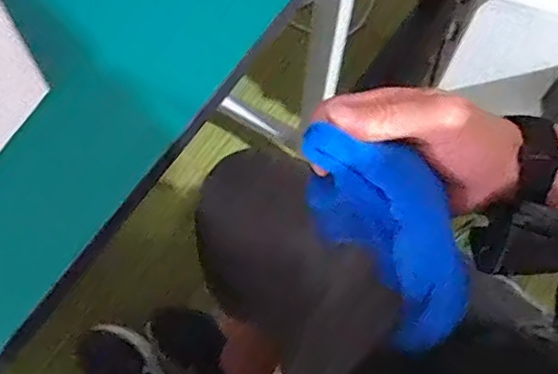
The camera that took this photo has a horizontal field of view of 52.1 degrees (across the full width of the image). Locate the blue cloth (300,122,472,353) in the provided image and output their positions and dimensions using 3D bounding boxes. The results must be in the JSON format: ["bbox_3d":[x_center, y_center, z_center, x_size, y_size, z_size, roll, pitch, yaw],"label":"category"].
[{"bbox_3d":[0.067,0.023,0.354,0.069,0.034,0.151,-42,107,-19],"label":"blue cloth"}]

